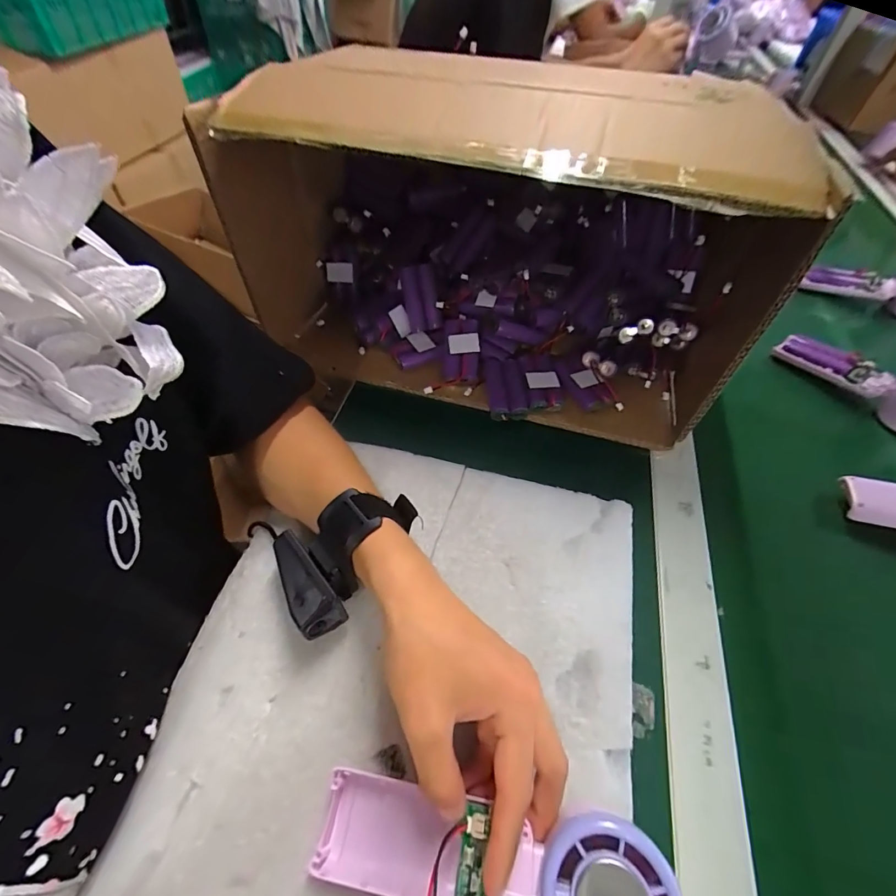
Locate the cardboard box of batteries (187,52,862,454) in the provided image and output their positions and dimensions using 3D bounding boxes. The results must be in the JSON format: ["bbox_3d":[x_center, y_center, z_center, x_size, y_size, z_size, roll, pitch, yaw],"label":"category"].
[{"bbox_3d":[0.052,-0.194,0.403,0.431,0.203,0.235,15,54,8],"label":"cardboard box of batteries"}]

